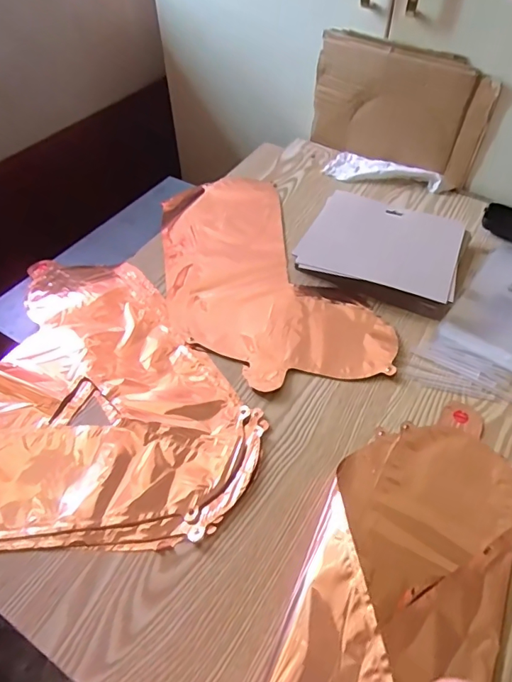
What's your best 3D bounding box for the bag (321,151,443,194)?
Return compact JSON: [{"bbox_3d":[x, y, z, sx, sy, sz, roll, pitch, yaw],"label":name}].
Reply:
[{"bbox_3d":[0.210,-0.285,0.774,0.183,0.026,0.073,15,52,13],"label":"bag"}]

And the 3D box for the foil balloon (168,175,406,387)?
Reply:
[{"bbox_3d":[-0.004,-0.103,0.643,0.234,0.017,0.419,-12,51,-9],"label":"foil balloon"}]

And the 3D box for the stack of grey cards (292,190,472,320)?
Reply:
[{"bbox_3d":[0.174,-0.126,0.636,0.201,0.034,0.161,21,53,17],"label":"stack of grey cards"}]

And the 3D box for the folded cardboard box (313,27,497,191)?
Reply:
[{"bbox_3d":[0.217,-0.359,0.735,0.274,0.177,0.025,28,56,22],"label":"folded cardboard box"}]

